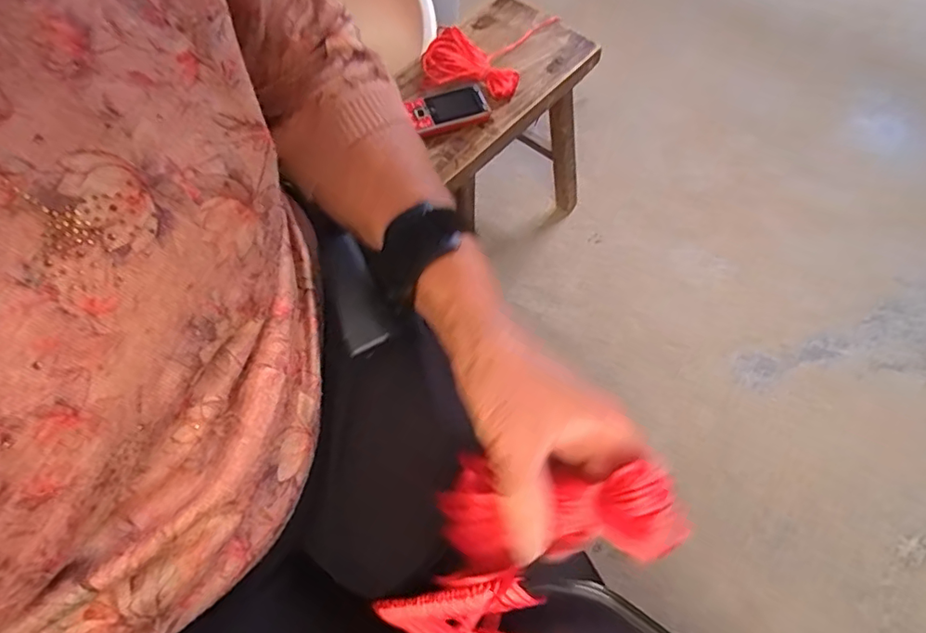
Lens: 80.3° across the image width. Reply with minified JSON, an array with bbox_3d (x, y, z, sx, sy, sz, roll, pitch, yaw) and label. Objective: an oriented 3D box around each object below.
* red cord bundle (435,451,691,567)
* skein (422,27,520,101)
[{"bbox_3d":[0.045,0.099,0.281,0.125,0.034,0.048,-11,59,25],"label":"red cord bundle"},{"bbox_3d":[0.010,-0.337,0.745,0.135,0.048,0.057,29,65,13],"label":"skein"}]

